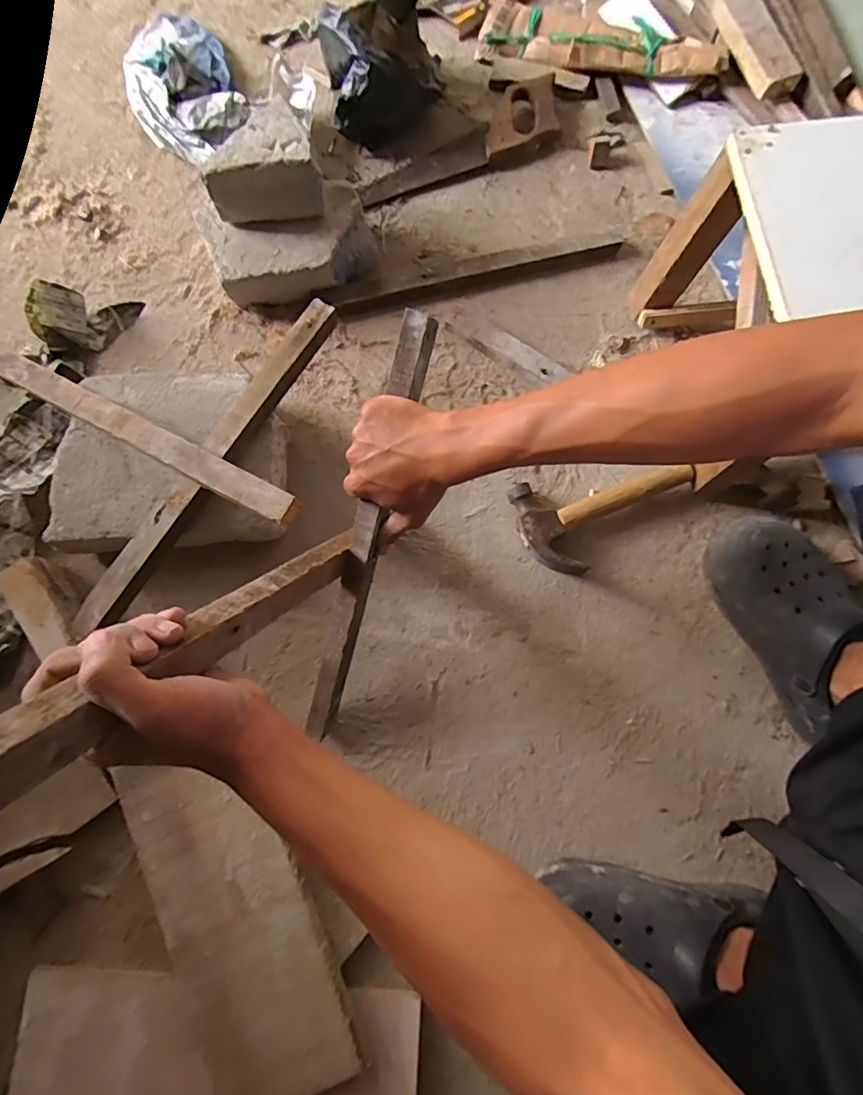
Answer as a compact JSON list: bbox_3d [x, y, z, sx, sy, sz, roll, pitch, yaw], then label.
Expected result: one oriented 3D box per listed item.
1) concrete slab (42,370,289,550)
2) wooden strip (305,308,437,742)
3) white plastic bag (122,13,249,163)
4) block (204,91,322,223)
[{"bbox_3d":[-0.304,-0.102,0.595,0.253,0.077,0.207,-2,77,0],"label":"concrete slab"},{"bbox_3d":[-0.065,0.001,0.469,0.026,0.021,0.417,18,109,5],"label":"wooden strip"},{"bbox_3d":[-0.375,-0.698,0.736,0.150,0.055,0.269,-23,78,-4],"label":"white plastic bag"},{"bbox_3d":[-0.200,-0.461,0.604,0.133,0.082,0.097,-7,77,-1],"label":"block"}]

